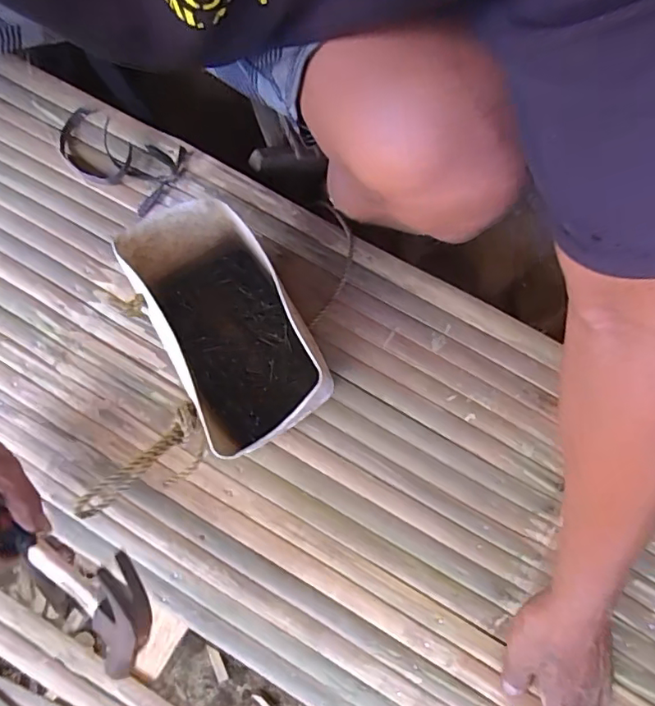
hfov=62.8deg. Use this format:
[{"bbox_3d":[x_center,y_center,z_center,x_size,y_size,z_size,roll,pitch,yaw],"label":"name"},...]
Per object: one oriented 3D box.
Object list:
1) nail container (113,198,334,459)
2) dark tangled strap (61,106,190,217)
[{"bbox_3d":[-0.082,-0.019,0.465,0.117,0.115,0.200,-25,79,-5],"label":"nail container"},{"bbox_3d":[-0.219,-0.212,0.556,0.135,0.020,0.083,35,82,8],"label":"dark tangled strap"}]

